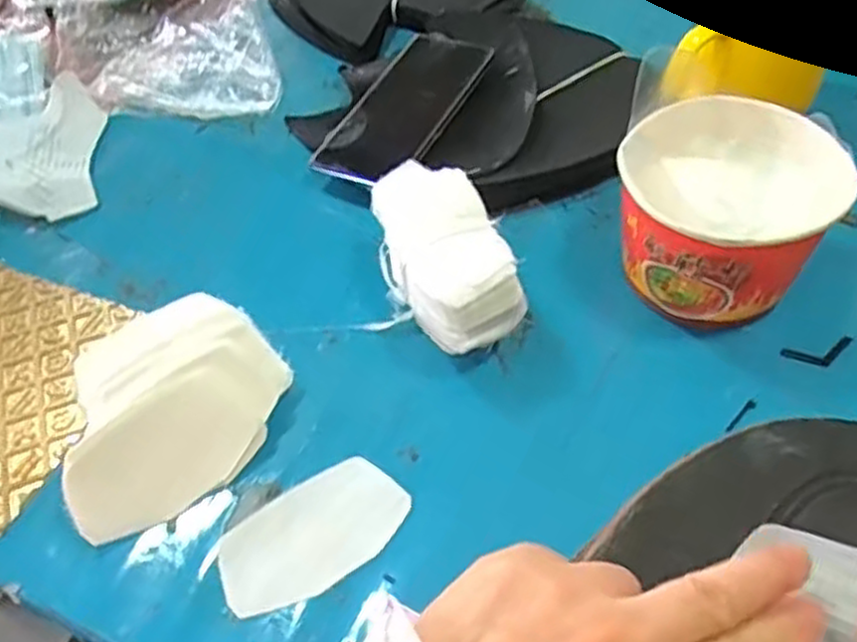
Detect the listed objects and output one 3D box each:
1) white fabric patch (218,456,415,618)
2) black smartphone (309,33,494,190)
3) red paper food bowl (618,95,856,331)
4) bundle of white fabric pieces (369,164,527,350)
[{"bbox_3d":[-0.058,0.107,0.387,0.095,0.004,0.053,-30,58,-20],"label":"white fabric patch"},{"bbox_3d":[-0.014,-0.160,0.566,0.073,0.010,0.159,21,56,20],"label":"black smartphone"},{"bbox_3d":[0.170,-0.061,0.447,0.110,0.091,0.115,-2,51,3],"label":"red paper food bowl"},{"bbox_3d":[0.012,-0.032,0.451,0.063,0.069,0.112,-18,52,-10],"label":"bundle of white fabric pieces"}]

